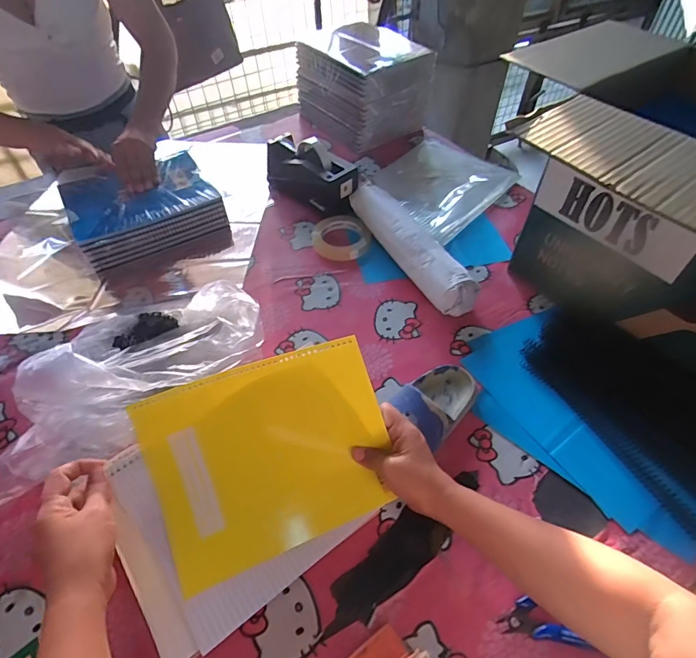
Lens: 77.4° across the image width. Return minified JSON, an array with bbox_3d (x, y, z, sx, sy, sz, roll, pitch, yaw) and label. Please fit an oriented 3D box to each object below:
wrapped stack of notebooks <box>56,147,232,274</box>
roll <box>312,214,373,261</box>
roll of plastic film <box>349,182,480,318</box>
[{"bbox_3d":[-0.390,-0.235,0.832,0.255,0.071,0.223,-23,53,-18],"label":"wrapped stack of notebooks"},{"bbox_3d":[-0.011,-0.166,0.785,0.105,0.019,0.105,0,50,0],"label":"roll"},{"bbox_3d":[0.099,-0.141,0.748,0.073,0.071,0.320,-23,53,-18],"label":"roll of plastic film"}]

